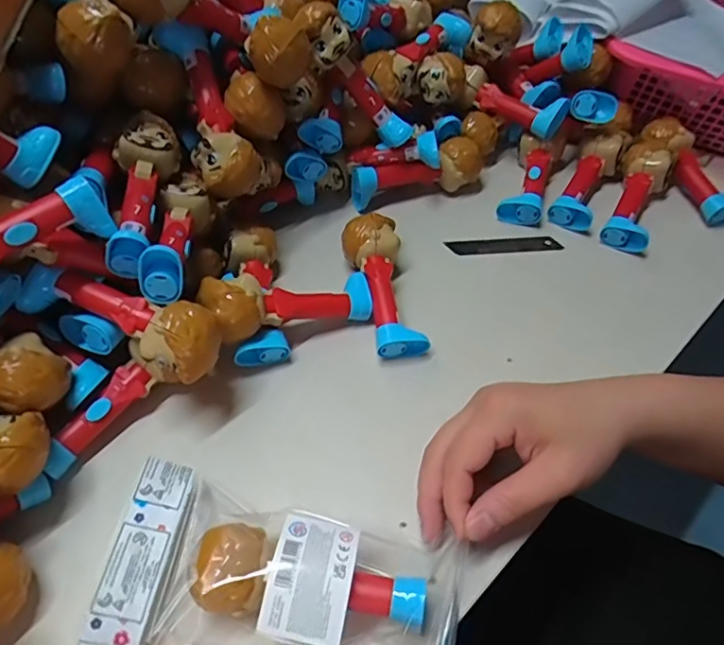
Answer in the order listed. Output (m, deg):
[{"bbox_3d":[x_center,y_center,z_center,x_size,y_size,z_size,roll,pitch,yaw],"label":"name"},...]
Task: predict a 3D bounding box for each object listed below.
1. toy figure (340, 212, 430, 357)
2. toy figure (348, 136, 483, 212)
[{"bbox_3d":[0.015,-0.031,0.416,0.042,0.041,0.113,-8,53,-9],"label":"toy figure"},{"bbox_3d":[0.051,-0.138,0.503,0.125,0.045,0.037,-13,54,-12],"label":"toy figure"}]

